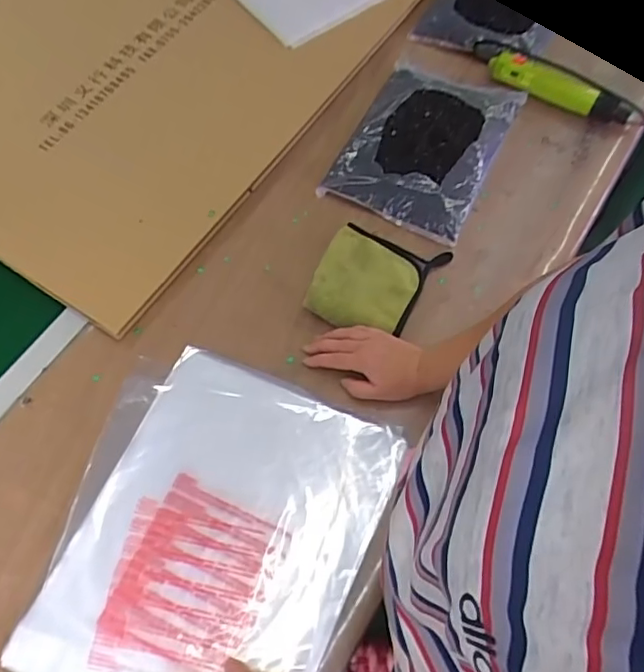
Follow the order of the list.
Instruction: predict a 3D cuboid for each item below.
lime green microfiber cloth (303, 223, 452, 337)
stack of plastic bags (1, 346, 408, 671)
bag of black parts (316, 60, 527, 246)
[{"bbox_3d":[0.070,-0.077,0.773,0.152,0.032,0.167,23,68,13],"label":"lime green microfiber cloth"},{"bbox_3d":[-0.137,0.233,0.644,0.338,0.021,0.412,21,67,12],"label":"stack of plastic bags"},{"bbox_3d":[0.153,-0.294,0.868,0.213,0.050,0.288,24,68,13],"label":"bag of black parts"}]

